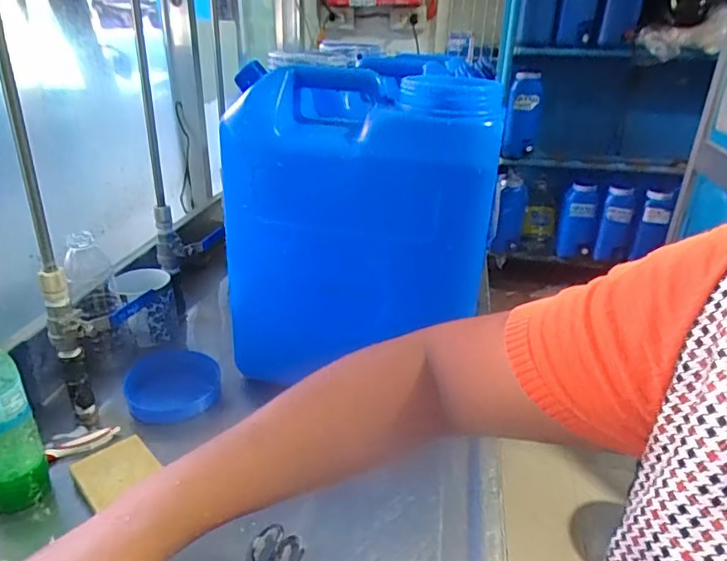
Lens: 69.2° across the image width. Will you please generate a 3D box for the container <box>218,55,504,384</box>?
[{"bbox_3d":[-0.025,-0.086,0.704,0.308,0.358,0.256,-5,28,-11],"label":"container"}]

